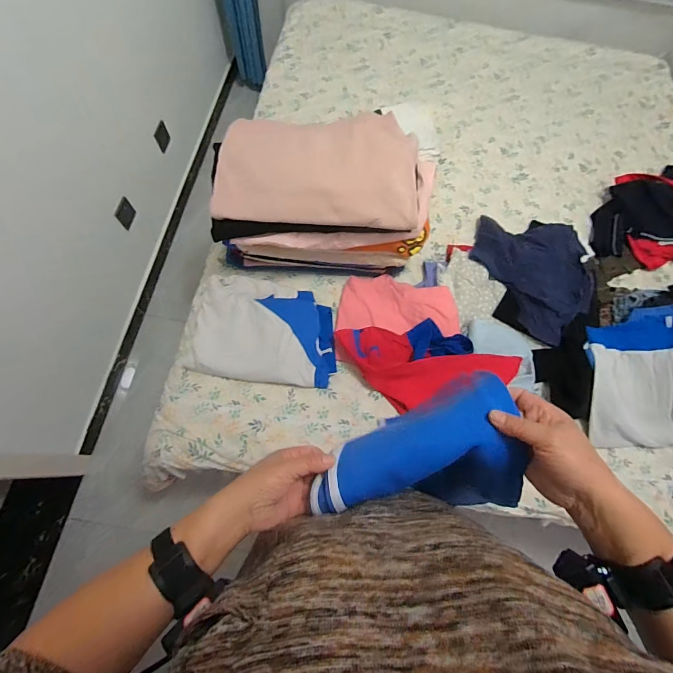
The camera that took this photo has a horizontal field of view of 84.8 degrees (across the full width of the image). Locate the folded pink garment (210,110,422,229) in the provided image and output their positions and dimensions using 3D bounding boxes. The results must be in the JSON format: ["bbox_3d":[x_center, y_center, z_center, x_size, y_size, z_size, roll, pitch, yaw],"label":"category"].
[{"bbox_3d":[-0.049,-0.384,0.859,0.491,0.110,0.258,-3,71,-4],"label":"folded pink garment"}]

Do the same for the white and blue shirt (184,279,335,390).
[{"bbox_3d":[-0.202,-0.021,1.024,0.419,0.069,0.285,9,71,0],"label":"white and blue shirt"}]

